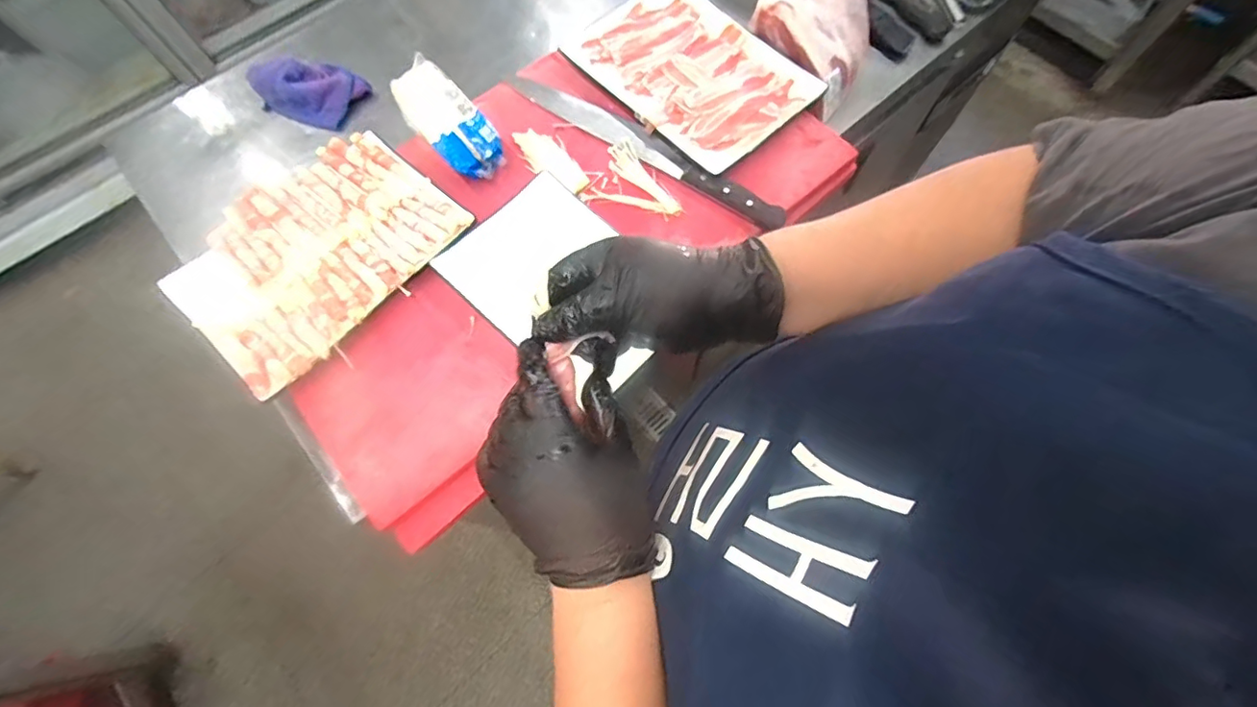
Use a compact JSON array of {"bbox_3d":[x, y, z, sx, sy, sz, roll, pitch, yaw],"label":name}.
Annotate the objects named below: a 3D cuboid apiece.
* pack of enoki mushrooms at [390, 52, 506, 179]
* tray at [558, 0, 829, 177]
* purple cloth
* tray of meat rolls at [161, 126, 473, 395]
[{"bbox_3d":[-0.227,-0.288,0.676,0.074,0.048,0.195,-40,73,-13],"label":"pack of enoki mushrooms"},{"bbox_3d":[0.079,-0.370,0.708,0.202,0.029,0.296,-42,73,-13],"label":"tray"},{"bbox_3d":[-0.462,-0.382,0.765,0.157,0.047,0.100,22,71,10],"label":"purple cloth"},{"bbox_3d":[-0.347,-0.116,0.610,0.209,0.031,0.283,39,75,15],"label":"tray of meat rolls"}]

